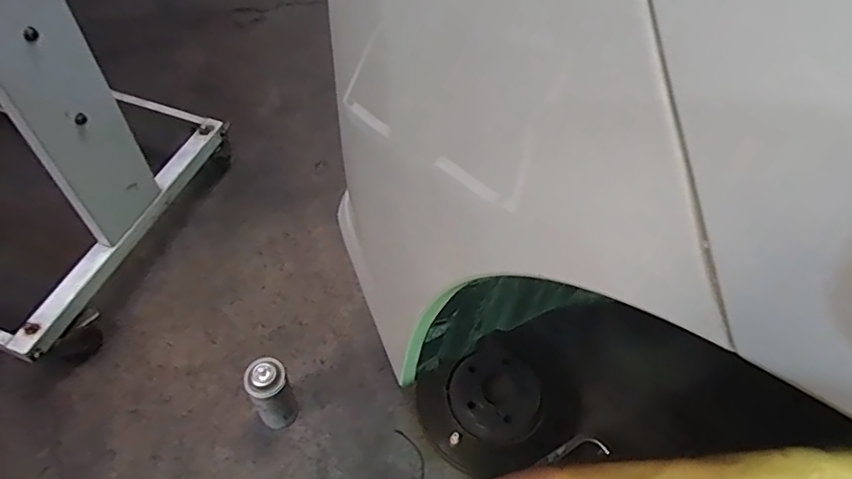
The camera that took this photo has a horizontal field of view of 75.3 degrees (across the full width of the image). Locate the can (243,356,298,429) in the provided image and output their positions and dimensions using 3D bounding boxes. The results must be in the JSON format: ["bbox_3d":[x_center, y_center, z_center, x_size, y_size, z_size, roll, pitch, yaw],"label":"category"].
[{"bbox_3d":[-0.256,0.262,0.926,0.064,0.175,0.068,1,53,-2],"label":"can"}]

